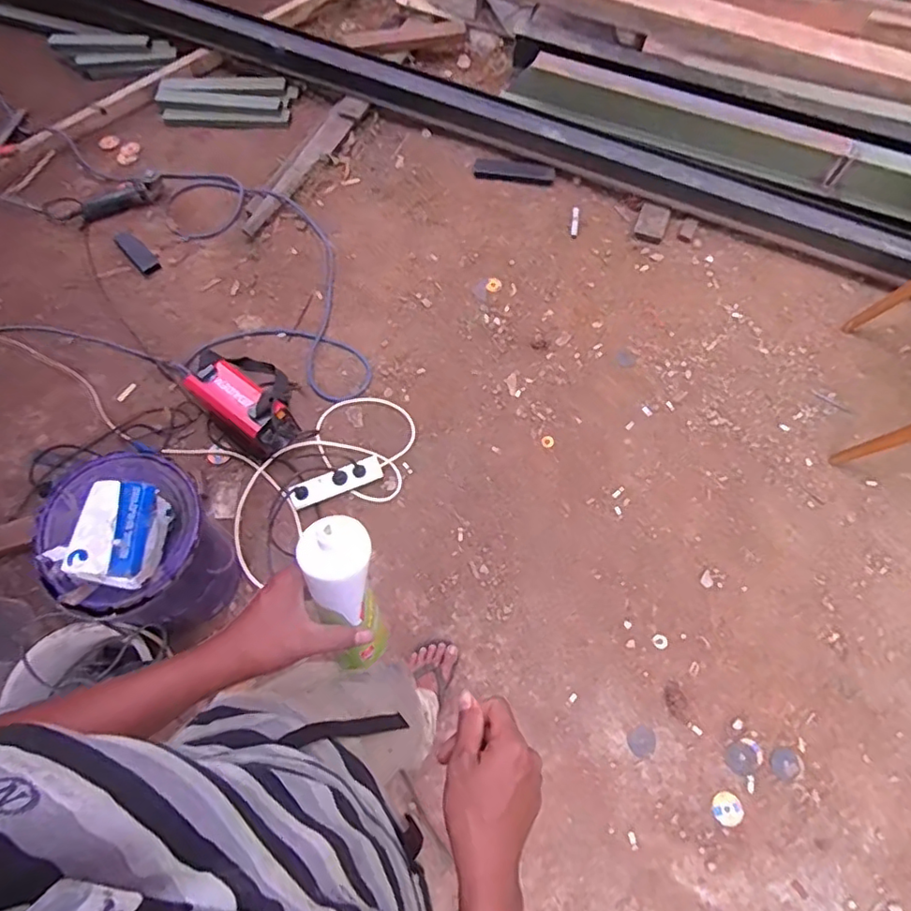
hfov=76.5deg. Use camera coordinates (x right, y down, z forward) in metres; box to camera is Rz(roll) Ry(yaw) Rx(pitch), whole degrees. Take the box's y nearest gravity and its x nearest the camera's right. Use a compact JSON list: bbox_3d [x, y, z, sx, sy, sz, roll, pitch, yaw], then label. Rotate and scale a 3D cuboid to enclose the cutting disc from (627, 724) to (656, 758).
[{"bbox_3d":[0.429,0.656,1.326,0.066,0.008,0.064,1,67,-3],"label":"cutting disc"}]

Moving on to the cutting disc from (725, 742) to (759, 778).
[{"bbox_3d":[0.650,0.689,1.309,0.066,0.004,0.065,0,69,0],"label":"cutting disc"}]

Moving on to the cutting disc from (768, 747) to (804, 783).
[{"bbox_3d":[0.745,0.696,1.301,0.071,0.005,0.070,1,67,-3],"label":"cutting disc"}]

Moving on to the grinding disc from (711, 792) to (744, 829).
[{"bbox_3d":[0.600,0.780,1.272,0.067,0.005,0.065,0,69,0],"label":"grinding disc"}]

